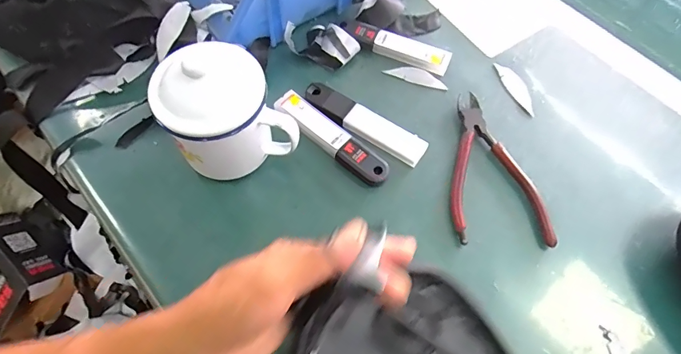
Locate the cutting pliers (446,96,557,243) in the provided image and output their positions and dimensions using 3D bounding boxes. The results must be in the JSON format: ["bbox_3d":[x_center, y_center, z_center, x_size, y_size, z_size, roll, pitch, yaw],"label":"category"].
[{"bbox_3d":[0.136,-0.011,0.377,0.083,0.009,0.150,-1,63,-4],"label":"cutting pliers"}]

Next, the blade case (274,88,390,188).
[{"bbox_3d":[-0.009,-0.036,0.383,0.126,0.014,0.029,39,67,15],"label":"blade case"}]

